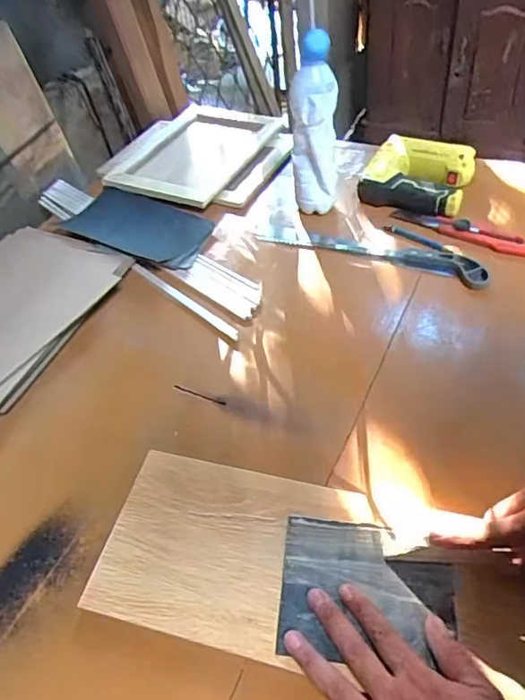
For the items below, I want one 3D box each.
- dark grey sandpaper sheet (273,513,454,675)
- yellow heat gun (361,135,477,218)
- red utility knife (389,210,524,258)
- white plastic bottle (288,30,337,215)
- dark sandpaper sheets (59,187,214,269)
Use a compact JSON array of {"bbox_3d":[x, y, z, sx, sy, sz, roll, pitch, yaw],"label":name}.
[{"bbox_3d":[0.086,0.196,0.447,0.139,0.005,0.103,2,49,8],"label":"dark grey sandpaper sheet"},{"bbox_3d":[0.240,-0.272,0.828,0.154,0.045,0.143,15,52,17],"label":"yellow heat gun"},{"bbox_3d":[0.277,-0.172,0.761,0.194,0.013,0.037,23,55,23],"label":"red utility knife"},{"bbox_3d":[0.076,-0.308,0.753,0.066,0.236,0.052,3,49,7],"label":"white plastic bottle"},{"bbox_3d":[-0.194,-0.191,0.810,0.241,0.019,0.125,23,55,23],"label":"dark sandpaper sheets"}]

